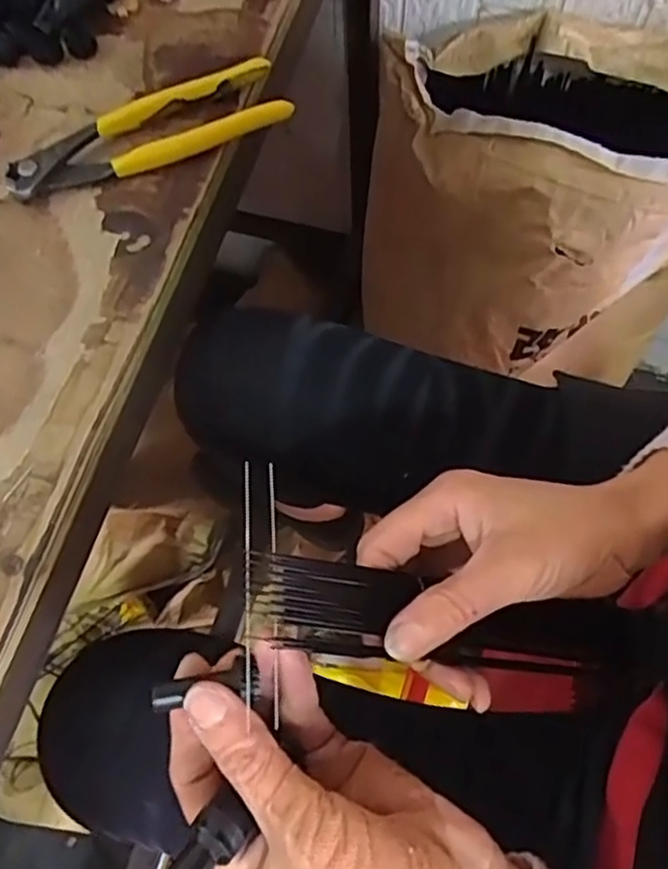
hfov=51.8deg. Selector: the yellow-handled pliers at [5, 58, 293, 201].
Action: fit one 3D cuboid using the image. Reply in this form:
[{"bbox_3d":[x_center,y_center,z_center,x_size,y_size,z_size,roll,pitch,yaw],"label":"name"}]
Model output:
[{"bbox_3d":[-0.109,-0.178,0.401,0.162,0.021,0.046,-17,68,-5],"label":"yellow-handled pliers"}]

